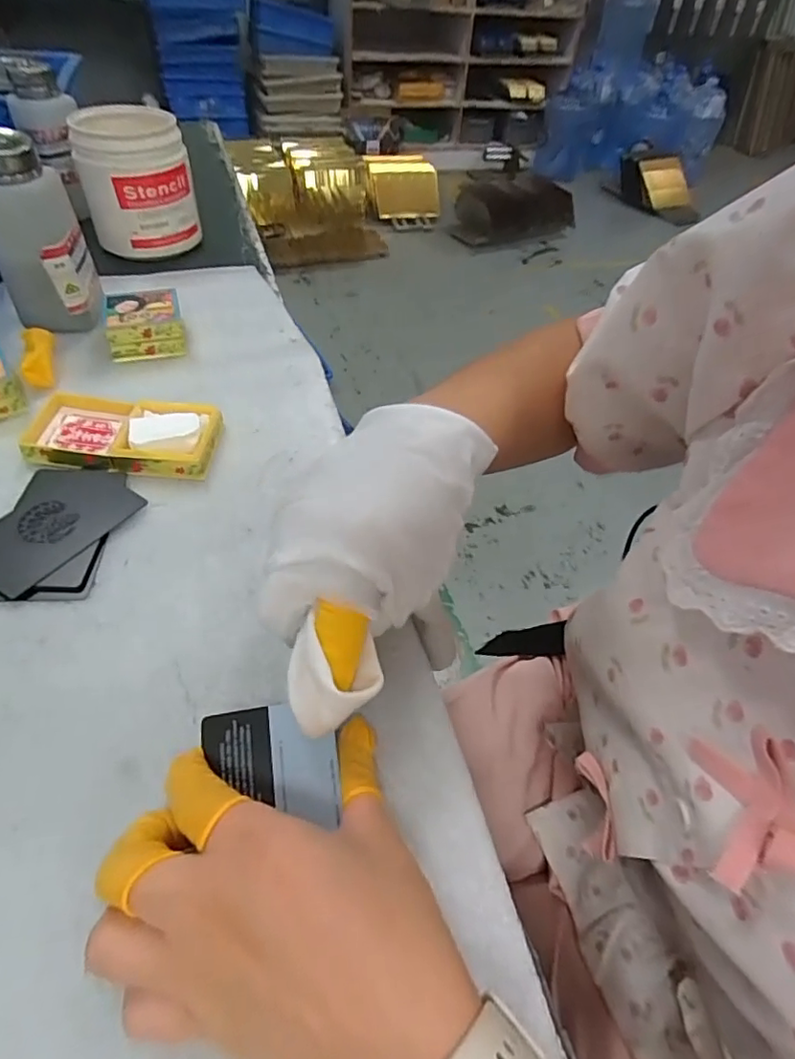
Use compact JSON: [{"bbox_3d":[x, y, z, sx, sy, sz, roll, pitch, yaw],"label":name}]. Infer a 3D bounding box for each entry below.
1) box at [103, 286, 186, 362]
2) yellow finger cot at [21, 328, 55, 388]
[{"bbox_3d":[-0.192,-0.159,0.441,0.053,0.029,0.052,-8,50,-13],"label":"box"},{"bbox_3d":[-0.256,-0.122,0.407,0.019,0.016,0.048,-10,67,-7],"label":"yellow finger cot"}]

